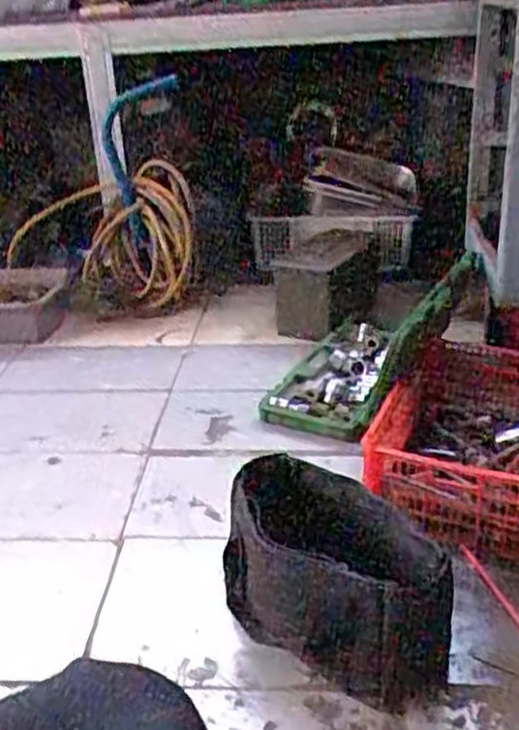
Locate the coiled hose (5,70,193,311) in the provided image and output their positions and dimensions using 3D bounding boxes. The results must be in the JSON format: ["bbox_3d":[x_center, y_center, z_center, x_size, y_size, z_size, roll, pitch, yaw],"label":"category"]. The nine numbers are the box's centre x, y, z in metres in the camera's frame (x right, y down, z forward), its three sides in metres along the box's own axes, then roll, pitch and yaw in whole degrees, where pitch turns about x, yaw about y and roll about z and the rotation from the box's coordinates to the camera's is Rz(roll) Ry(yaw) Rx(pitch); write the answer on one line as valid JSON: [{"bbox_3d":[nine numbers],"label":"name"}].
[{"bbox_3d":[-0.403,-0.385,1.903,0.501,0.529,0.099,7,28,20],"label":"coiled hose"}]

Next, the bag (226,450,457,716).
[{"bbox_3d":[0.097,0.273,0.990,0.296,0.212,0.151,15,32,33],"label":"bag"}]

